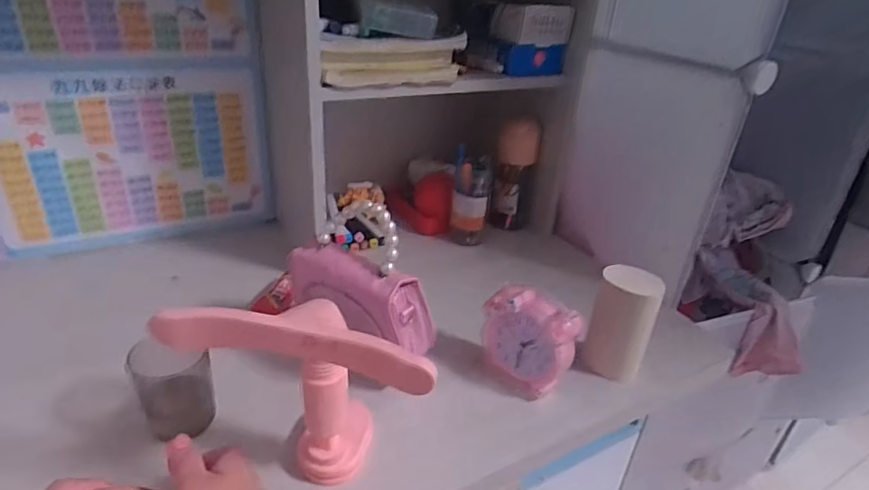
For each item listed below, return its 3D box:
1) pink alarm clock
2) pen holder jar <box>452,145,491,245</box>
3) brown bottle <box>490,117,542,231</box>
[{"bbox_3d":[0.098,0.097,0.549,0.043,0.094,0.094,-17,36,-34],"label":"pink alarm clock"},{"bbox_3d":[0.057,-0.070,0.813,0.052,0.138,0.051,6,29,2],"label":"pen holder jar"},{"bbox_3d":[0.128,-0.112,0.855,0.065,0.175,0.050,11,30,12],"label":"brown bottle"}]

